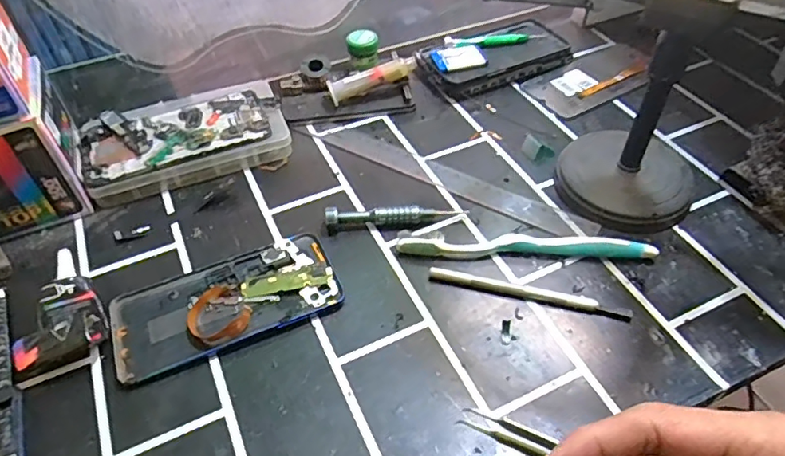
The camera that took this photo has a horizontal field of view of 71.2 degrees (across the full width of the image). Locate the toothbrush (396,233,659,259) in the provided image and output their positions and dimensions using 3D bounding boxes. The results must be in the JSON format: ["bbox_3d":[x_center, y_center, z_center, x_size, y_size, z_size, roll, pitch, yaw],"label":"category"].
[{"bbox_3d":[0.098,0.013,0.408,0.184,0.017,0.017,2,49,3],"label":"toothbrush"}]

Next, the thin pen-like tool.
[{"bbox_3d":[0.095,0.044,0.384,0.137,0.006,0.011,12,50,11],"label":"thin pen-like tool"}]

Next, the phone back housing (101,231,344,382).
[{"bbox_3d":[-0.117,0.050,0.388,0.153,0.008,0.075,-19,52,-15],"label":"phone back housing"}]

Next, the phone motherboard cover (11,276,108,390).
[{"bbox_3d":[-0.224,0.066,0.365,0.058,0.025,0.056,-28,54,-21],"label":"phone motherboard cover"}]

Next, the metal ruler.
[{"bbox_3d":[0.039,-0.049,0.473,0.272,0.004,0.029,25,54,21],"label":"metal ruler"}]

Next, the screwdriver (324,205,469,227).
[{"bbox_3d":[0.003,-0.009,0.432,0.110,0.016,0.016,-6,49,-4],"label":"screwdriver"}]

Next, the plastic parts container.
[{"bbox_3d":[-0.184,-0.080,0.491,0.171,0.033,0.090,-17,51,-13],"label":"plastic parts container"}]

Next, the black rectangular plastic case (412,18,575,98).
[{"bbox_3d":[0.105,-0.180,0.573,0.148,0.028,0.075,-21,52,-16],"label":"black rectangular plastic case"}]

